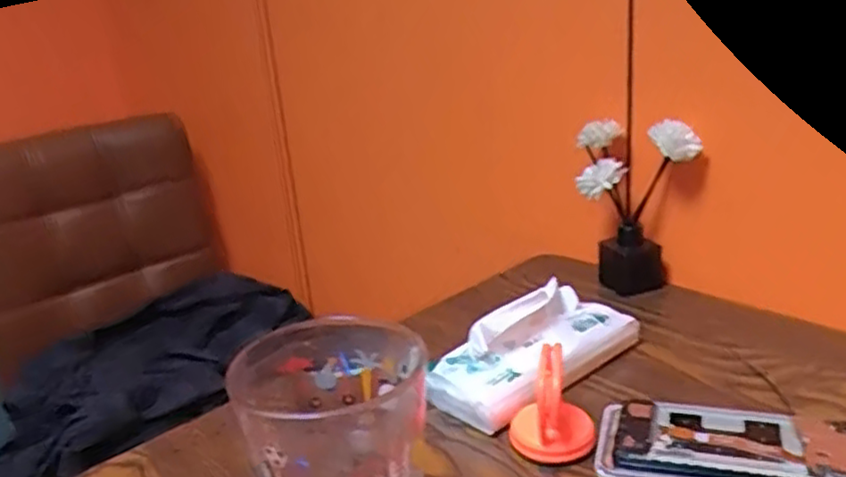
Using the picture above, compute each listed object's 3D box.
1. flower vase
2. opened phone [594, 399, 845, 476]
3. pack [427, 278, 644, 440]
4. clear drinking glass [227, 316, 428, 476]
[{"bbox_3d":[0.201,-0.030,0.674,0.106,0.160,0.062,4,22,22],"label":"flower vase"},{"bbox_3d":[0.191,0.128,0.438,0.158,0.023,0.077,4,22,23],"label":"opened phone"},{"bbox_3d":[0.092,0.078,0.546,0.170,0.063,0.071,-19,24,-33],"label":"pack"},{"bbox_3d":[-0.036,0.120,0.344,0.083,0.142,0.083,-7,20,-5],"label":"clear drinking glass"}]

